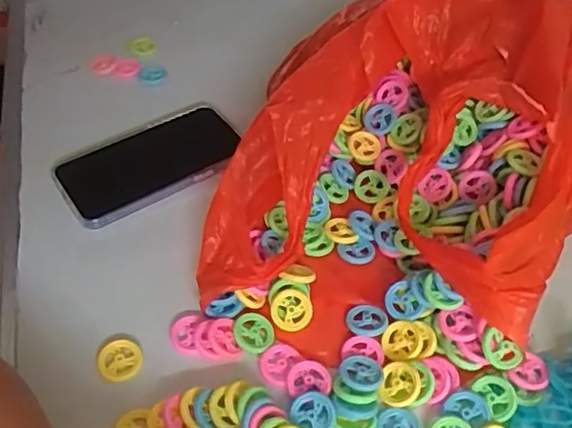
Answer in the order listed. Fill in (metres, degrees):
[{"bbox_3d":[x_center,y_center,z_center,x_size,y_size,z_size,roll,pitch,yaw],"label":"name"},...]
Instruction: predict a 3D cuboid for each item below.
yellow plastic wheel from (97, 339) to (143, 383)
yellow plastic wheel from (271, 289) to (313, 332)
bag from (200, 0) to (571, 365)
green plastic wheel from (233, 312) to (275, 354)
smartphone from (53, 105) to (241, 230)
[{"bbox_3d":[-0.113,0.099,0.396,0.029,0.008,0.026,-30,57,-27],"label":"yellow plastic wheel"},{"bbox_3d":[0.004,0.070,0.421,0.029,0.004,0.029,-11,78,-5],"label":"yellow plastic wheel"},{"bbox_3d":[0.126,-0.045,0.448,0.231,0.134,0.383,37,56,26],"label":"bag"},{"bbox_3d":[-0.022,0.084,0.409,0.027,0.007,0.029,2,48,-2],"label":"green plastic wheel"},{"bbox_3d":[-0.117,-0.047,0.513,0.155,0.010,0.081,-29,61,-20],"label":"smartphone"}]

